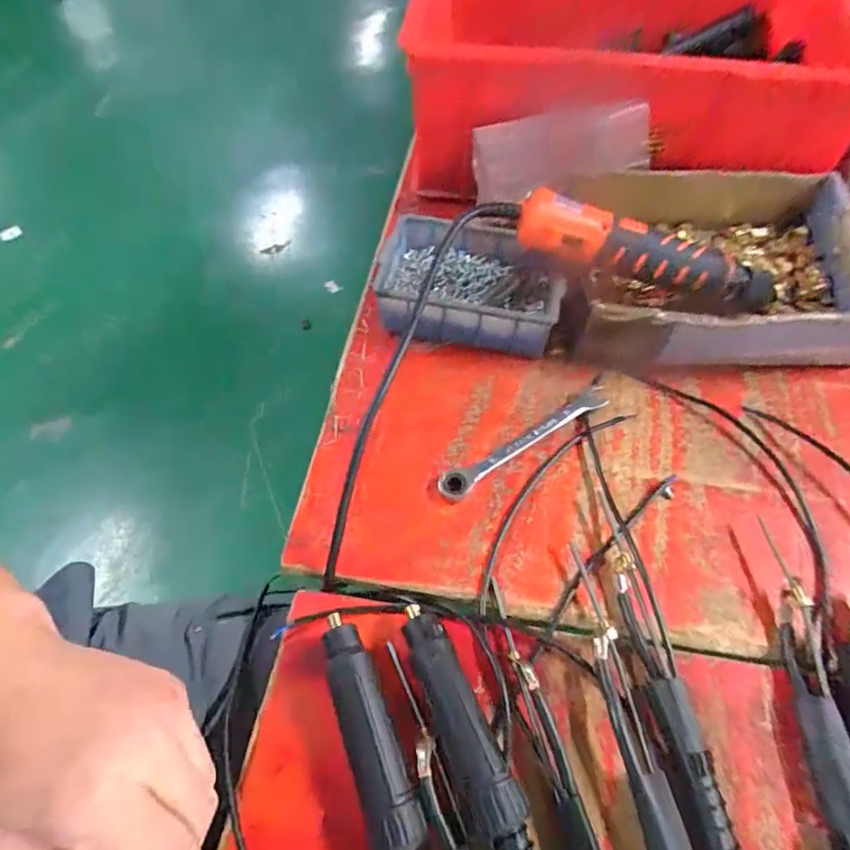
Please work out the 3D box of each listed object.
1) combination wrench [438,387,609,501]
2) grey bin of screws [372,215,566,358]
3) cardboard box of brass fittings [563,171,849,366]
[{"bbox_3d":[0.074,0.011,0.414,0.149,0.009,0.021,-31,62,-18],"label":"combination wrench"},{"bbox_3d":[0.038,-0.118,0.471,0.142,0.052,0.112,8,58,6],"label":"grey bin of screws"},{"bbox_3d":[0.242,-0.132,0.473,0.244,0.067,0.179,-1,57,0],"label":"cardboard box of brass fittings"}]

